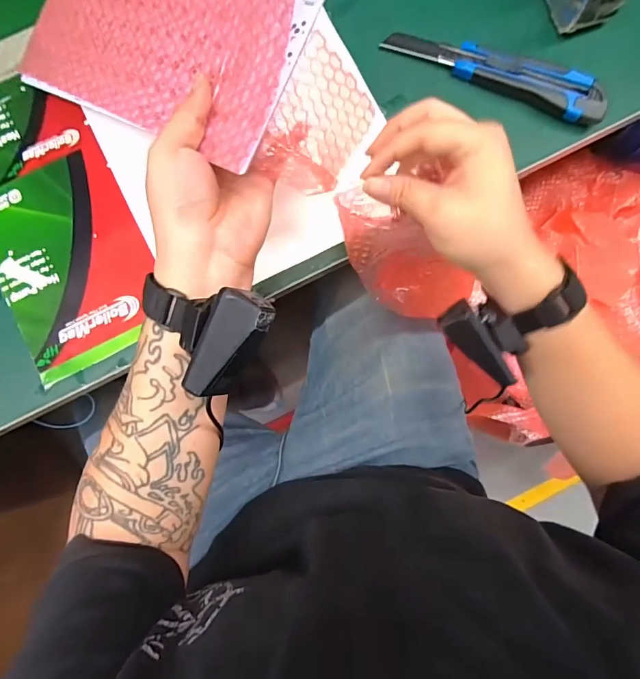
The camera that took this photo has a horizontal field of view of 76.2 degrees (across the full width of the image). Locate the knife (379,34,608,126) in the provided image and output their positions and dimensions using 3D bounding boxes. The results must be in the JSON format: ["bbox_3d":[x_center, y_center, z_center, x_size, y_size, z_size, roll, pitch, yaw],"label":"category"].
[{"bbox_3d":[0.165,-0.255,0.382,0.206,0.017,0.038,26,85,3],"label":"knife"}]

